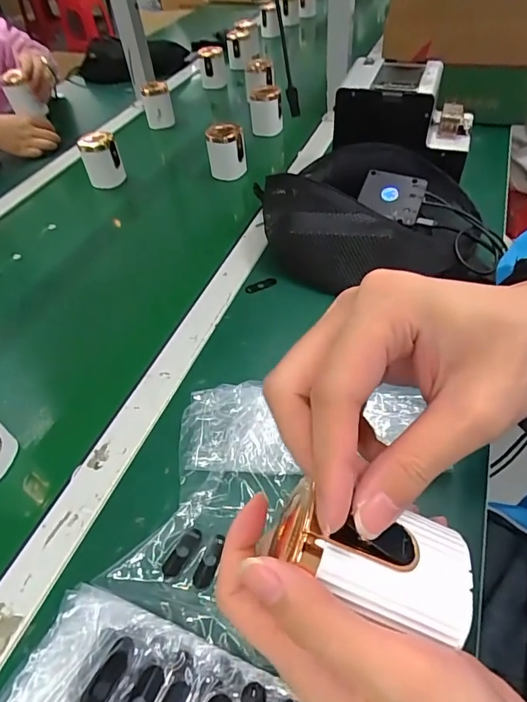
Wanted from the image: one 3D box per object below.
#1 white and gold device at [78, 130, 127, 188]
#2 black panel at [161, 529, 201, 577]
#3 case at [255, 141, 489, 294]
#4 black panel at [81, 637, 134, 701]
[{"bbox_3d":[-0.274,-0.321,0.766,0.060,0.087,0.053,-21,50,-13],"label":"white and gold device"},{"bbox_3d":[-0.063,0.155,0.346,0.014,0.004,0.039,19,52,22],"label":"black panel"},{"bbox_3d":[0.135,-0.176,0.577,0.259,0.089,0.225,-6,47,1],"label":"case"},{"bbox_3d":[-0.095,0.198,0.269,0.016,0.004,0.047,11,51,15],"label":"black panel"}]

